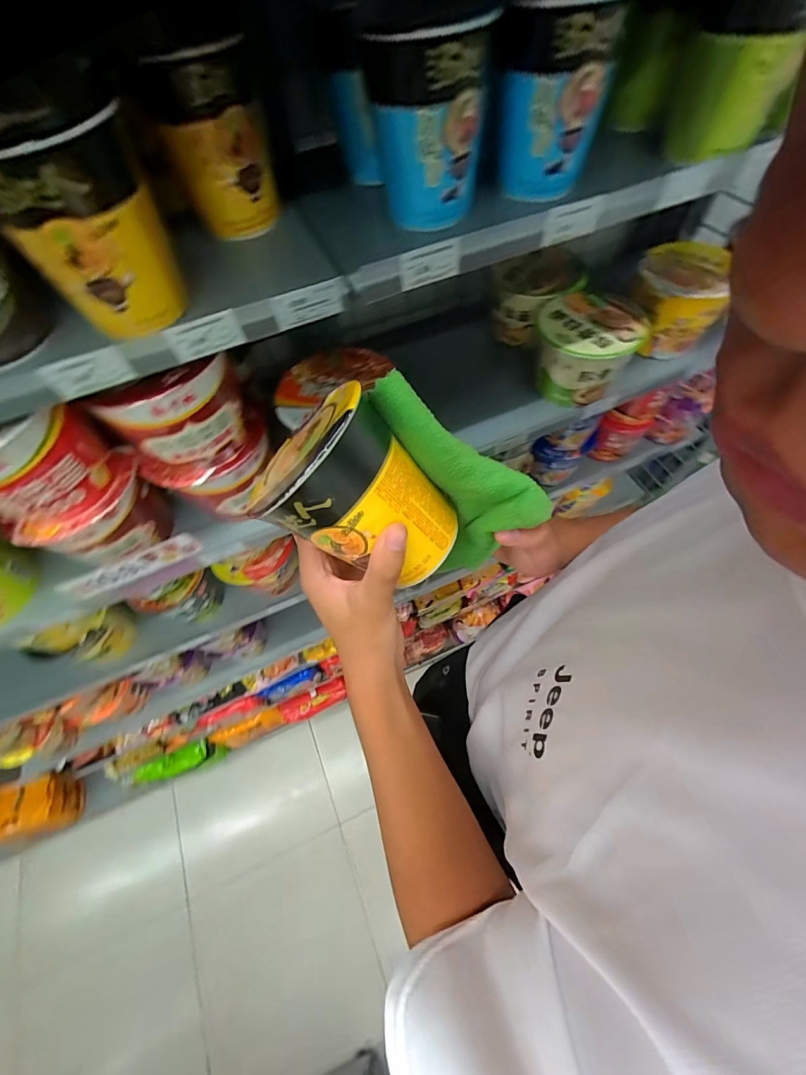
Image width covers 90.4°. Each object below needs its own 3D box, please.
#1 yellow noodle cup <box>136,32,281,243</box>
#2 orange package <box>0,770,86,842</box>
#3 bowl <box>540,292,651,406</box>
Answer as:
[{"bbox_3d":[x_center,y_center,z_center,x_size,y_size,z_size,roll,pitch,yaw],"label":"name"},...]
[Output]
[{"bbox_3d":[-0.169,-0.362,0.363,0.088,0.113,0.097,-22,62,-8],"label":"yellow noodle cup"},{"bbox_3d":[-1.141,0.815,1.193,0.253,0.109,0.139,-12,61,-3],"label":"orange package"},{"bbox_3d":[0.254,-0.269,0.563,0.129,0.083,0.136,-2,61,3],"label":"bowl"}]

